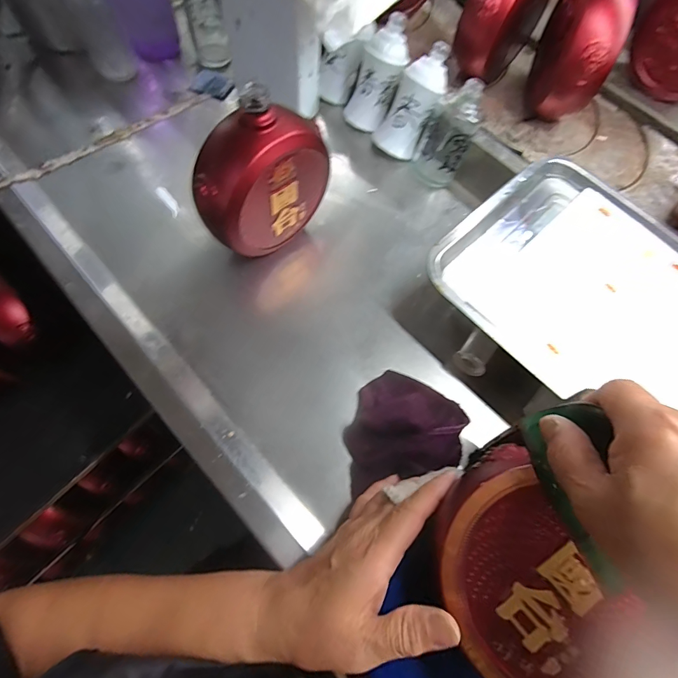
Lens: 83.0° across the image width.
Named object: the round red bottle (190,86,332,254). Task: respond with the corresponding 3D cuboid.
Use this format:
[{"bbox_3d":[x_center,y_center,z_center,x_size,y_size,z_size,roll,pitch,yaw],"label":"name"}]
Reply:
[{"bbox_3d":[-0.070,-0.148,0.369,0.134,0.140,0.052,-38,75,-16],"label":"round red bottle"}]

